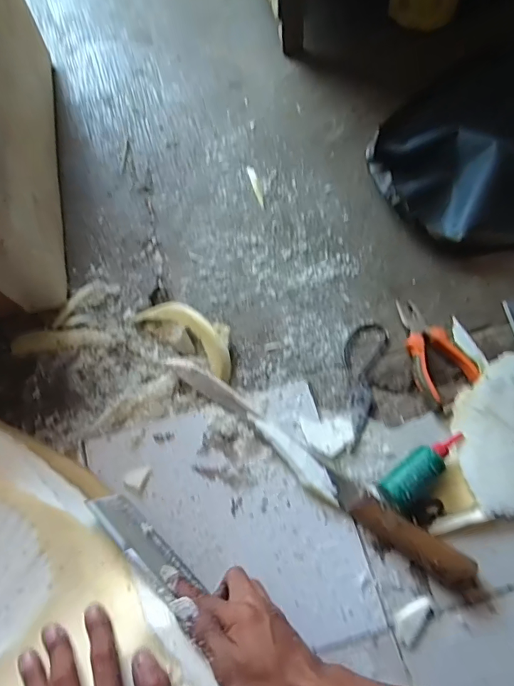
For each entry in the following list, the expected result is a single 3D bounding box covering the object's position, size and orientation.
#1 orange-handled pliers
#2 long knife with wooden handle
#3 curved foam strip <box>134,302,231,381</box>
[{"bbox_3d":[0.223,0.007,0.608,0.075,0.028,0.137,-30,71,-10],"label":"orange-handled pliers"},{"bbox_3d":[0.063,0.143,0.548,0.433,0.025,0.043,35,73,13],"label":"long knife with wooden handle"},{"bbox_3d":[-0.089,-0.018,0.618,0.154,0.034,0.061,33,73,12],"label":"curved foam strip"}]

